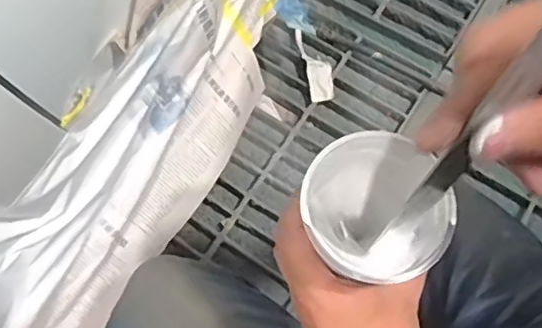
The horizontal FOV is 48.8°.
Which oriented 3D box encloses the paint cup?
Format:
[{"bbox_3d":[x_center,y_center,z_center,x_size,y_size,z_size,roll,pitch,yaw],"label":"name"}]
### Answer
[{"bbox_3d":[0.060,0.032,0.367,0.079,0.069,0.082,0,71,0],"label":"paint cup"}]

